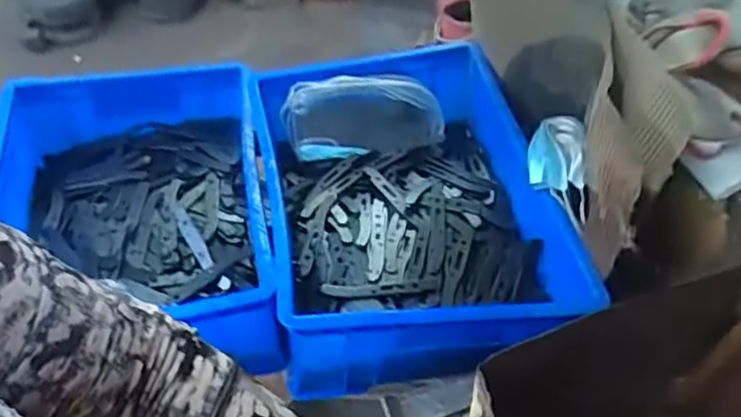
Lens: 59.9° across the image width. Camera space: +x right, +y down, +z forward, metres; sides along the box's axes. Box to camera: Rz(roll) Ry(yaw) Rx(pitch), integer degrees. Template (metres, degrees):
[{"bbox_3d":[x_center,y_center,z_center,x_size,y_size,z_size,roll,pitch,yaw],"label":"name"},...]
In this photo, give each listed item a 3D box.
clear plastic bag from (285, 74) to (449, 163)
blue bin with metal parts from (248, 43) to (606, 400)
[{"bbox_3d":[-0.010,-0.115,0.806,0.194,0.098,0.024,-6,8,3],"label":"clear plastic bag"},{"bbox_3d":[0.033,-0.016,0.730,0.289,0.124,0.407,-9,50,-6],"label":"blue bin with metal parts"}]

